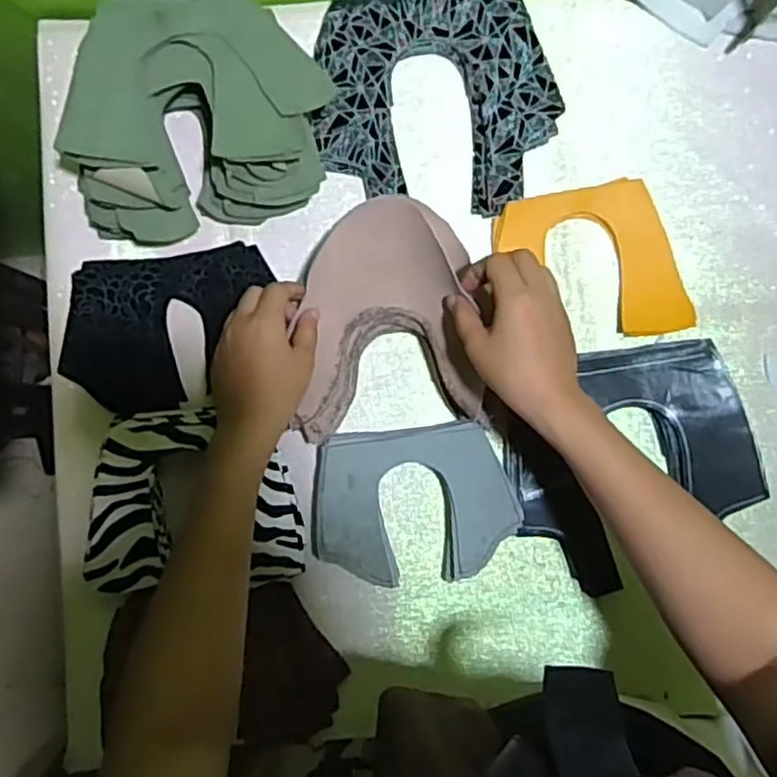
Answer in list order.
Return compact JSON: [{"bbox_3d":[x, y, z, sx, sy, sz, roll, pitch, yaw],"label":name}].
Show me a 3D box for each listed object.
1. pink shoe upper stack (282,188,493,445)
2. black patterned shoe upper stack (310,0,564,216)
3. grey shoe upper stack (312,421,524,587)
[{"bbox_3d":[-0.004,-0.054,0.540,0.132,0.034,0.168,-6,87,1],"label":"pink shoe upper stack"},{"bbox_3d":[0.038,-0.237,0.572,0.189,0.023,0.181,-4,87,1],"label":"black patterned shoe upper stack"},{"bbox_3d":[0.019,0.092,0.562,0.158,0.028,0.118,-7,87,1],"label":"grey shoe upper stack"}]

